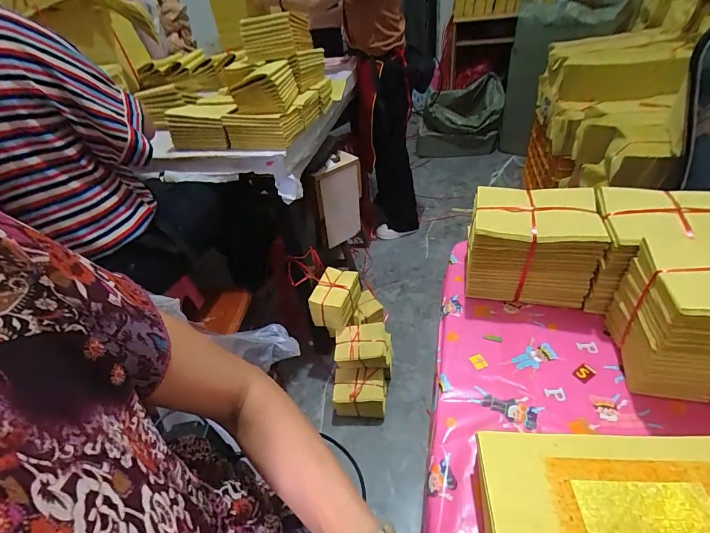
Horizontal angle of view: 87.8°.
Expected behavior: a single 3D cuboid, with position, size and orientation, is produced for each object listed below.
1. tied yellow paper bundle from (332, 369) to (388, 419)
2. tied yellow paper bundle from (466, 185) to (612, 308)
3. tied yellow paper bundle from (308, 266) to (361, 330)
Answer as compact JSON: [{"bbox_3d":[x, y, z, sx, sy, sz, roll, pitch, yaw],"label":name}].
[{"bbox_3d":[0.020,0.431,1.241,0.173,0.138,0.120,-2,41,7],"label":"tied yellow paper bundle"},{"bbox_3d":[0.256,-0.027,0.550,0.164,0.141,0.109,5,42,15],"label":"tied yellow paper bundle"},{"bbox_3d":[-0.064,0.107,1.250,0.120,0.123,0.159,13,45,23],"label":"tied yellow paper bundle"}]

